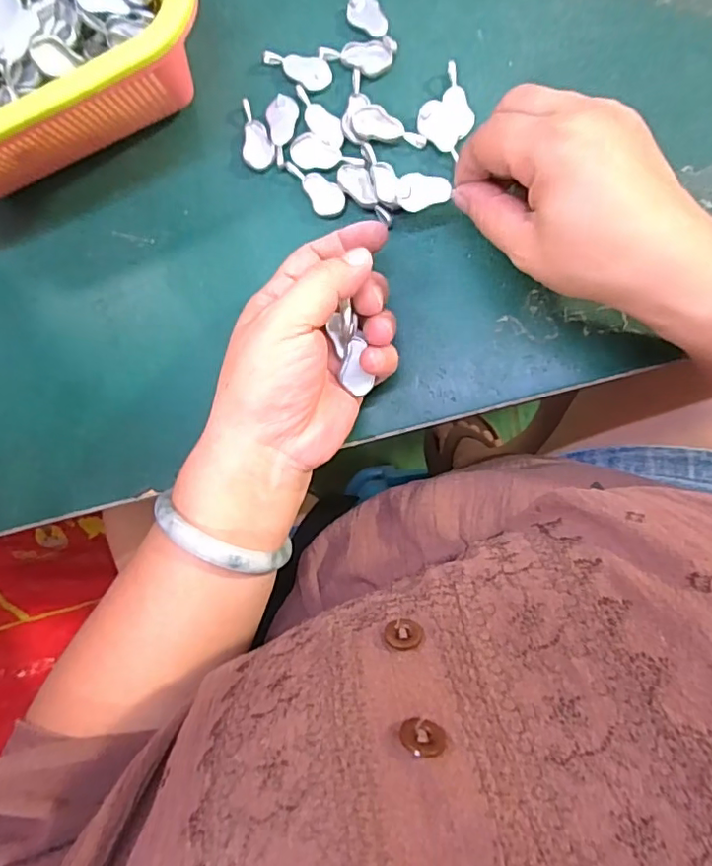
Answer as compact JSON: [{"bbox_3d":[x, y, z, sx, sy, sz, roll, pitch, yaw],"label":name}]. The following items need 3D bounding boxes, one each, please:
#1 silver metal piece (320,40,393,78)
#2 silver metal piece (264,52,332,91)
[{"bbox_3d":[0.000,-0.216,0.312,0.040,0.004,0.018,23,90,8],"label":"silver metal piece"},{"bbox_3d":[-0.034,-0.209,0.316,0.041,0.004,0.019,15,88,8],"label":"silver metal piece"}]

